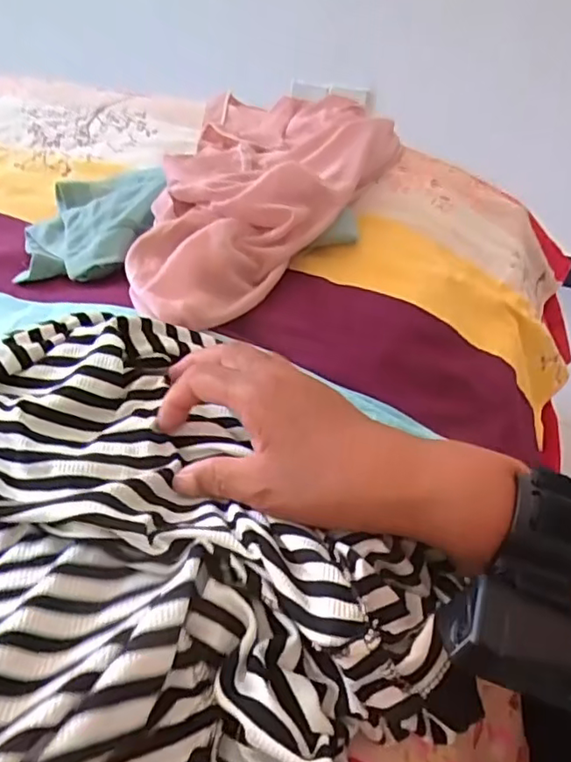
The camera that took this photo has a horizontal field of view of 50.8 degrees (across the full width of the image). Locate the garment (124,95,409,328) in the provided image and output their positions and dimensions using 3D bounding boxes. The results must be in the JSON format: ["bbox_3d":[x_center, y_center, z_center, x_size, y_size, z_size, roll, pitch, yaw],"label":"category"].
[{"bbox_3d":[-0.003,-0.191,0.561,0.204,0.068,0.417,6,41,2],"label":"garment"}]

